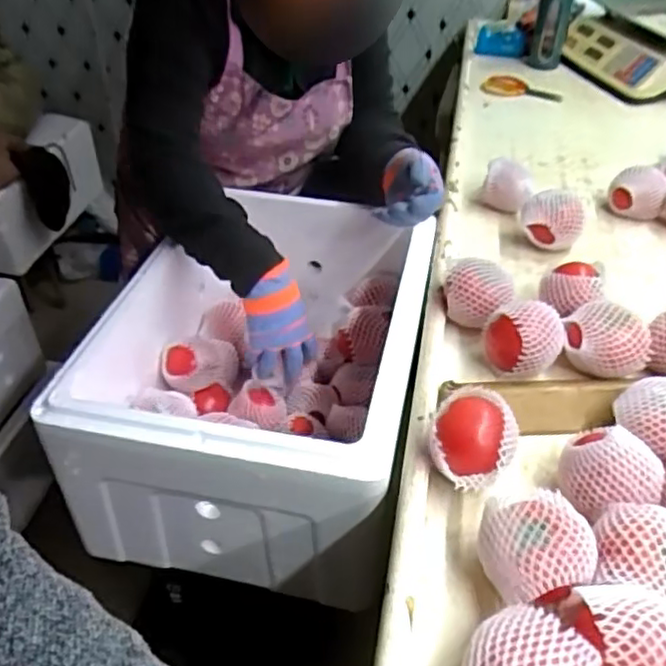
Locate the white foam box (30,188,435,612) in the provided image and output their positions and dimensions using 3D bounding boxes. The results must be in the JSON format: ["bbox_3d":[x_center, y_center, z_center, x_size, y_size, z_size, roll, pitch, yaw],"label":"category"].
[{"bbox_3d":[-0.082,0.047,0.892,0.363,0.252,0.512,8,41,10],"label":"white foam box"}]

